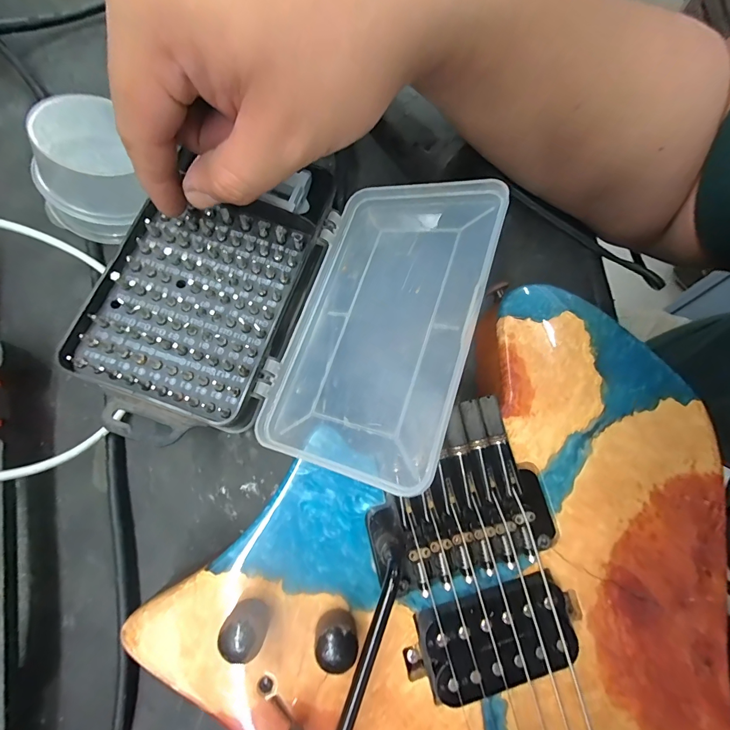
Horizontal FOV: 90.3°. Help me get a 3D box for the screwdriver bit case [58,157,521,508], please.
[{"bbox_3d":[-0.037,-0.037,0.185,0.179,0.044,0.162,18,78,4],"label":"screwdriver bit case"}]

